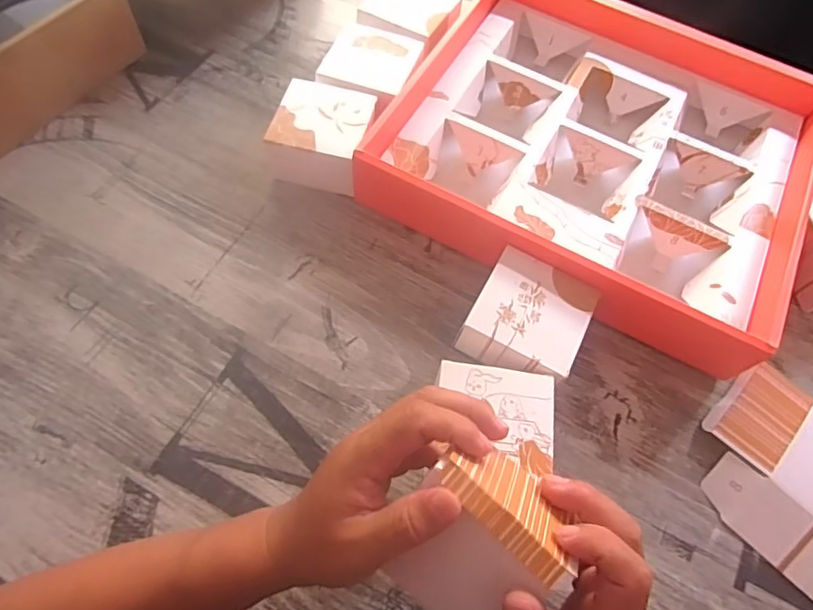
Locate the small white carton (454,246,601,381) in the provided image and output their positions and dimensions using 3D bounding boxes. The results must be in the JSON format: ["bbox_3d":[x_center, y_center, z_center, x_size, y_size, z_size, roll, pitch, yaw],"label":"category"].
[{"bbox_3d":[0.100,0.016,0.450,0.085,0.054,0.089,28,66,9],"label":"small white carton"}]

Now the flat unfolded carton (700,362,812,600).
[{"bbox_3d":[0.325,0.153,0.416,0.127,0.022,0.196,-41,72,-20],"label":"flat unfolded carton"}]

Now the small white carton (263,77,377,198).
[{"bbox_3d":[-0.081,-0.165,0.525,0.099,0.056,0.088,16,64,5],"label":"small white carton"}]

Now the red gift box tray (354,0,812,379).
[{"bbox_3d":[0.190,-0.160,0.534,0.369,0.065,0.336,28,66,11],"label":"red gift box tray"}]

